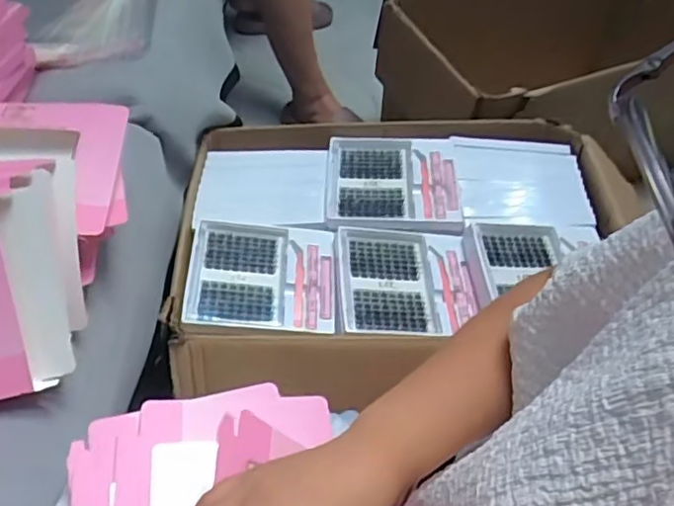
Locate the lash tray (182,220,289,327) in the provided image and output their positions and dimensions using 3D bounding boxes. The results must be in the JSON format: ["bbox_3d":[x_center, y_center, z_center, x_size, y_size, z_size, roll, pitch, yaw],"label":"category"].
[{"bbox_3d":[-0.118,0.022,0.752,0.111,0.022,0.144,0,52,0],"label":"lash tray"}]

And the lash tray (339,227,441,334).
[{"bbox_3d":[0.061,0.033,0.744,0.109,0.019,0.149,-2,52,-2],"label":"lash tray"}]

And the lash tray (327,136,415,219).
[{"bbox_3d":[0.046,-0.100,0.841,0.113,0.016,0.144,2,52,1],"label":"lash tray"}]

